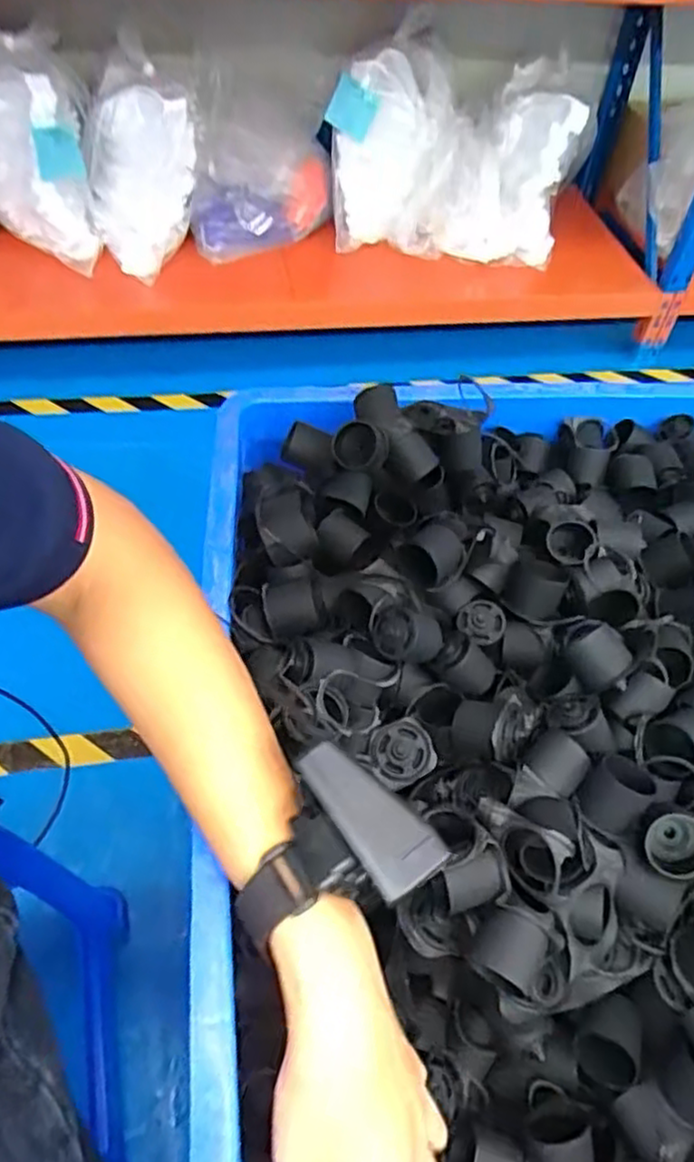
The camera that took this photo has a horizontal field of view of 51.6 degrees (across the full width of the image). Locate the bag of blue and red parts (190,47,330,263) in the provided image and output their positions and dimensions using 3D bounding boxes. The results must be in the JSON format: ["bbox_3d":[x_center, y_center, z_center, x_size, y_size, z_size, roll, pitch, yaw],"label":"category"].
[{"bbox_3d":[-0.199,-0.954,1.639,0.319,0.398,0.101,-4,16,-6],"label":"bag of blue and red parts"}]

